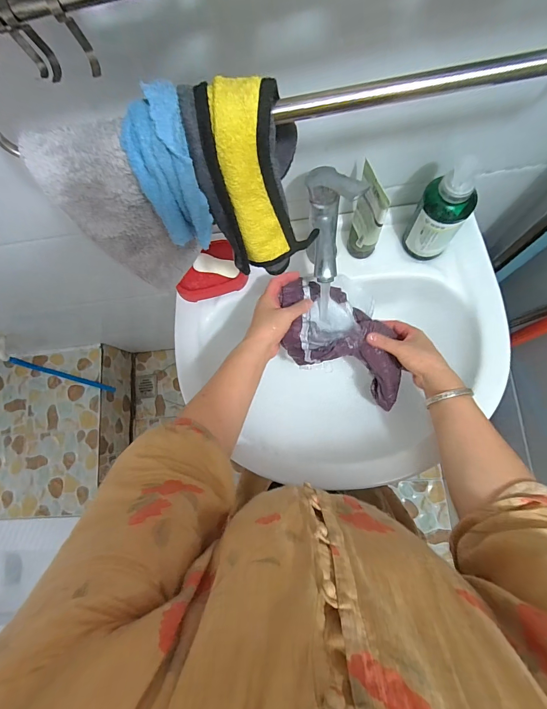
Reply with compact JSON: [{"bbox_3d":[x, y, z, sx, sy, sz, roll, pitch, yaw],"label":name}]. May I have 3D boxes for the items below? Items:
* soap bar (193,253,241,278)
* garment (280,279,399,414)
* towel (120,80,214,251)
[{"bbox_3d":[-0.100,-0.157,0.598,0.080,0.012,0.030,13,81,9],"label":"soap bar"},{"bbox_3d":[0.115,-0.014,0.540,0.254,0.058,0.125,37,86,-12],"label":"garment"},{"bbox_3d":[-0.082,-0.137,0.270,0.048,0.120,0.034,-2,56,4],"label":"towel"}]

